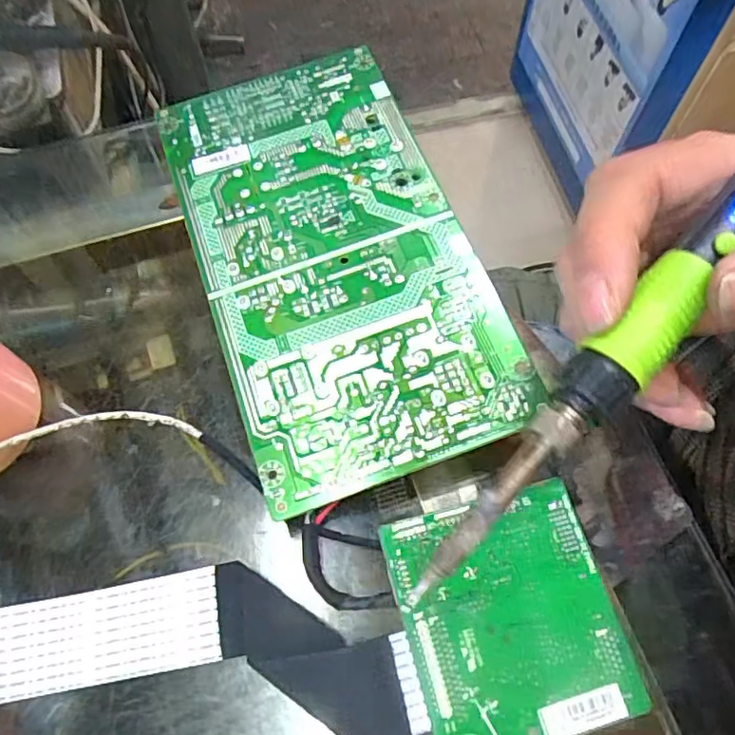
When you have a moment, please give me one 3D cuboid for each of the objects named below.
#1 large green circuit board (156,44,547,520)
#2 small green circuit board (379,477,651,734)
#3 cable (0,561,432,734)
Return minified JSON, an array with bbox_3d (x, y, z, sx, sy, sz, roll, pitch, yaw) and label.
[{"bbox_3d":[-0.018,-0.054,0.259,0.109,0.015,0.209,-18,68,-7],"label":"large green circuit board"},{"bbox_3d":[0.049,0.084,0.202,0.071,0.005,0.077,-14,67,-6],"label":"small green circuit board"},{"bbox_3d":[-0.066,0.096,0.206,0.167,0.026,0.050,3,67,1],"label":"cable"}]

